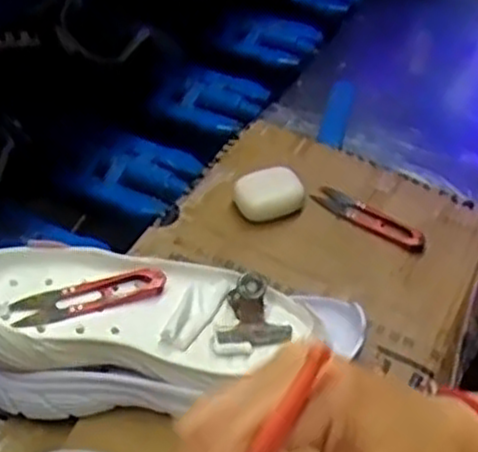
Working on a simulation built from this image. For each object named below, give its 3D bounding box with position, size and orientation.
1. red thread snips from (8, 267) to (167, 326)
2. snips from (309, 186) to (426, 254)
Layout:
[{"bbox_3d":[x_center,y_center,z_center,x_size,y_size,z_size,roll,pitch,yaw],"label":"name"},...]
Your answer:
[{"bbox_3d":[-0.095,0.046,0.505,0.098,0.012,0.023,-15,50,-20],"label":"red thread snips"},{"bbox_3d":[0.110,-0.008,0.661,0.102,0.007,0.026,29,50,20],"label":"snips"}]

